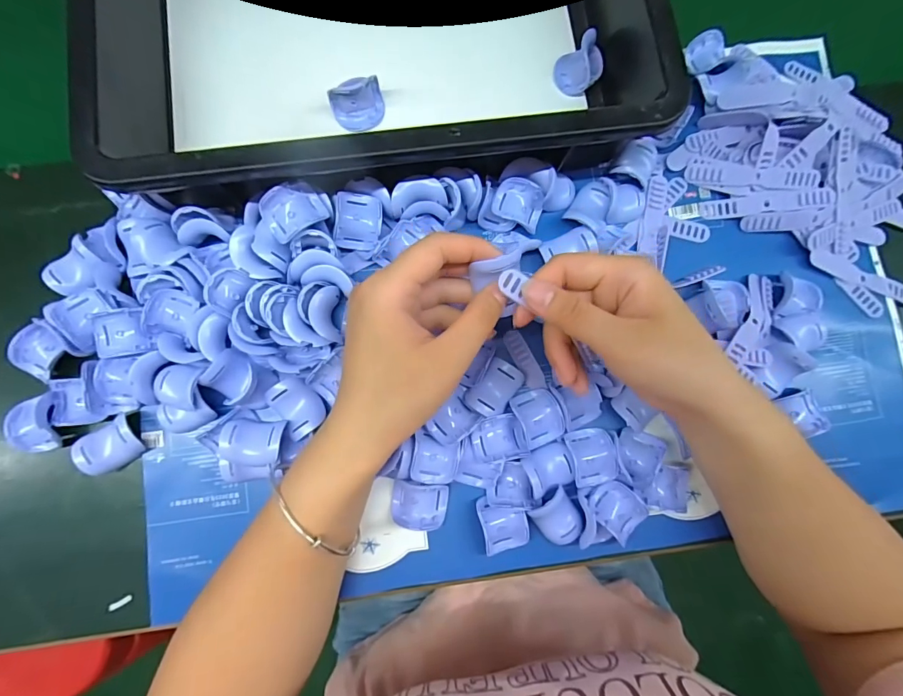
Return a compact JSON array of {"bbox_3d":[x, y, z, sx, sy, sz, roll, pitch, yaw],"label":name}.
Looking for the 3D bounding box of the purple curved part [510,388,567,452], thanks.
[{"bbox_3d":[0.061,0.048,0.302,0.028,0.011,0.037,-23,84,-5],"label":"purple curved part"}]

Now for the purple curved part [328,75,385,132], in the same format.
[{"bbox_3d":[-0.066,-0.174,0.313,0.037,0.029,0.022,-25,84,-5],"label":"purple curved part"}]

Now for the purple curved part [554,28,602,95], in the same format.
[{"bbox_3d":[0.095,-0.210,0.322,0.032,0.024,0.034,0,82,-2],"label":"purple curved part"}]

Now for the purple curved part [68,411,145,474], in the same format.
[{"bbox_3d":[-0.226,0.065,0.291,0.038,0.020,0.029,-28,84,-6],"label":"purple curved part"}]

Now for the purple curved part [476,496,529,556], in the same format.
[{"bbox_3d":[0.036,0.119,0.293,0.030,0.010,0.038,-13,86,-4],"label":"purple curved part"}]

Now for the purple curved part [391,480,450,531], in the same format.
[{"bbox_3d":[-0.022,0.106,0.295,0.037,0.016,0.029,6,82,-1],"label":"purple curved part"}]

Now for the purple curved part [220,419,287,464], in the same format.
[{"bbox_3d":[-0.128,0.061,0.285,0.038,0.018,0.027,3,82,-2],"label":"purple curved part"}]

